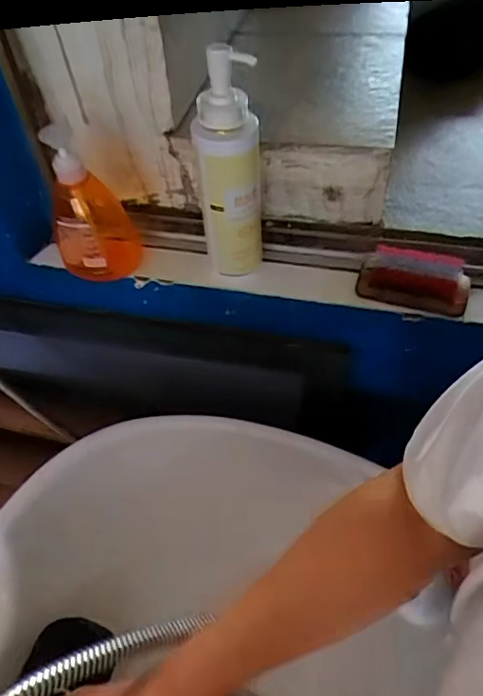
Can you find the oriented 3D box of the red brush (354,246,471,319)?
[{"bbox_3d":[0.188,-0.079,0.578,0.112,0.030,0.068,12,52,13],"label":"red brush"}]

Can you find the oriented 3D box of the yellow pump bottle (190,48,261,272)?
[{"bbox_3d":[-0.011,-0.170,0.526,0.062,0.228,0.049,-2,50,2],"label":"yellow pump bottle"}]

